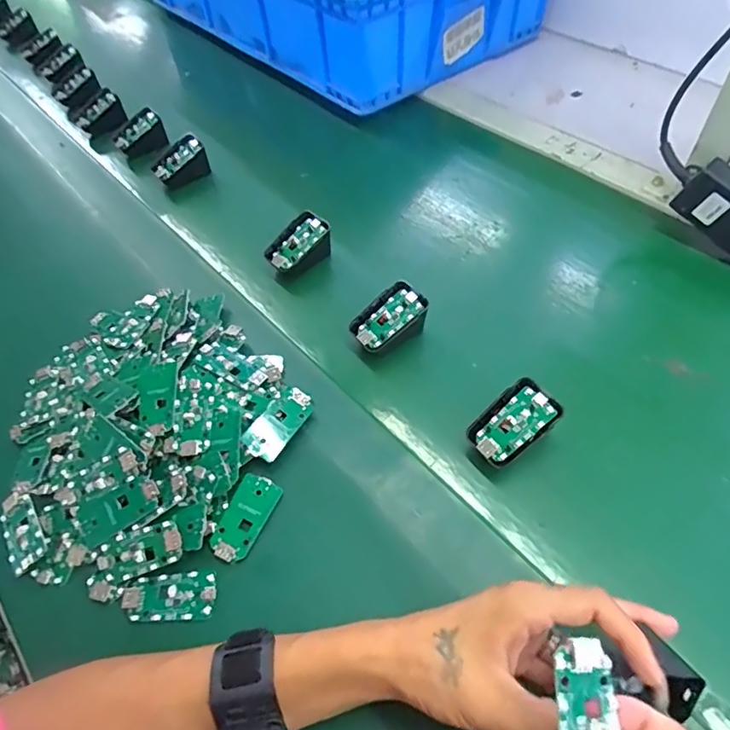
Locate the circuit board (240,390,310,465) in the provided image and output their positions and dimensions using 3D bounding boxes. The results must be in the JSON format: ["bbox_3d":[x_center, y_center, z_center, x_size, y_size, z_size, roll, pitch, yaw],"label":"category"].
[{"bbox_3d":[-0.069,0.047,0.425,0.031,0.006,0.065,35,60,9],"label":"circuit board"}]

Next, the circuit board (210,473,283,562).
[{"bbox_3d":[-0.089,0.114,0.392,0.031,0.004,0.062,26,63,7],"label":"circuit board"}]

